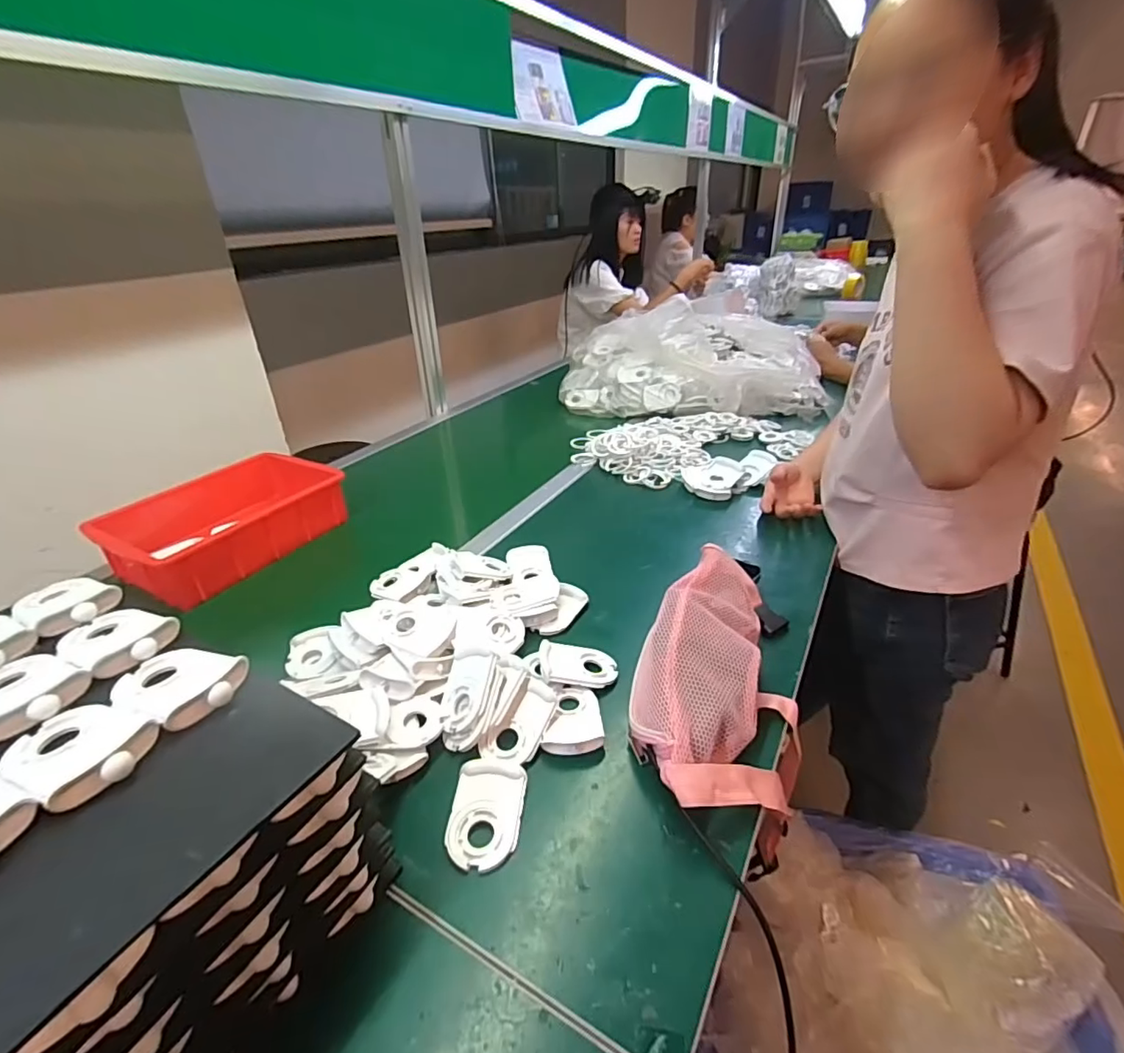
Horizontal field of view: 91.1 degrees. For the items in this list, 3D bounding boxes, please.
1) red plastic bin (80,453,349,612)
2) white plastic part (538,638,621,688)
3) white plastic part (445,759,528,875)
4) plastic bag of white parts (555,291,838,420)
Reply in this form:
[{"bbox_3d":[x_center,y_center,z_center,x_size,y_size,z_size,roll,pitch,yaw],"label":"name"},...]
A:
[{"bbox_3d":[-0.528,-0.009,0.878,0.229,0.080,0.306,16,35,28],"label":"red plastic bin"},{"bbox_3d":[0.018,0.149,0.598,0.082,0.010,0.053,8,35,-12],"label":"white plastic part"},{"bbox_3d":[-0.064,0.238,0.460,0.060,0.018,0.083,1,30,6],"label":"white plastic part"},{"bbox_3d":[0.331,-0.443,1.421,0.634,0.196,0.426,4,31,11],"label":"plastic bag of white parts"}]

